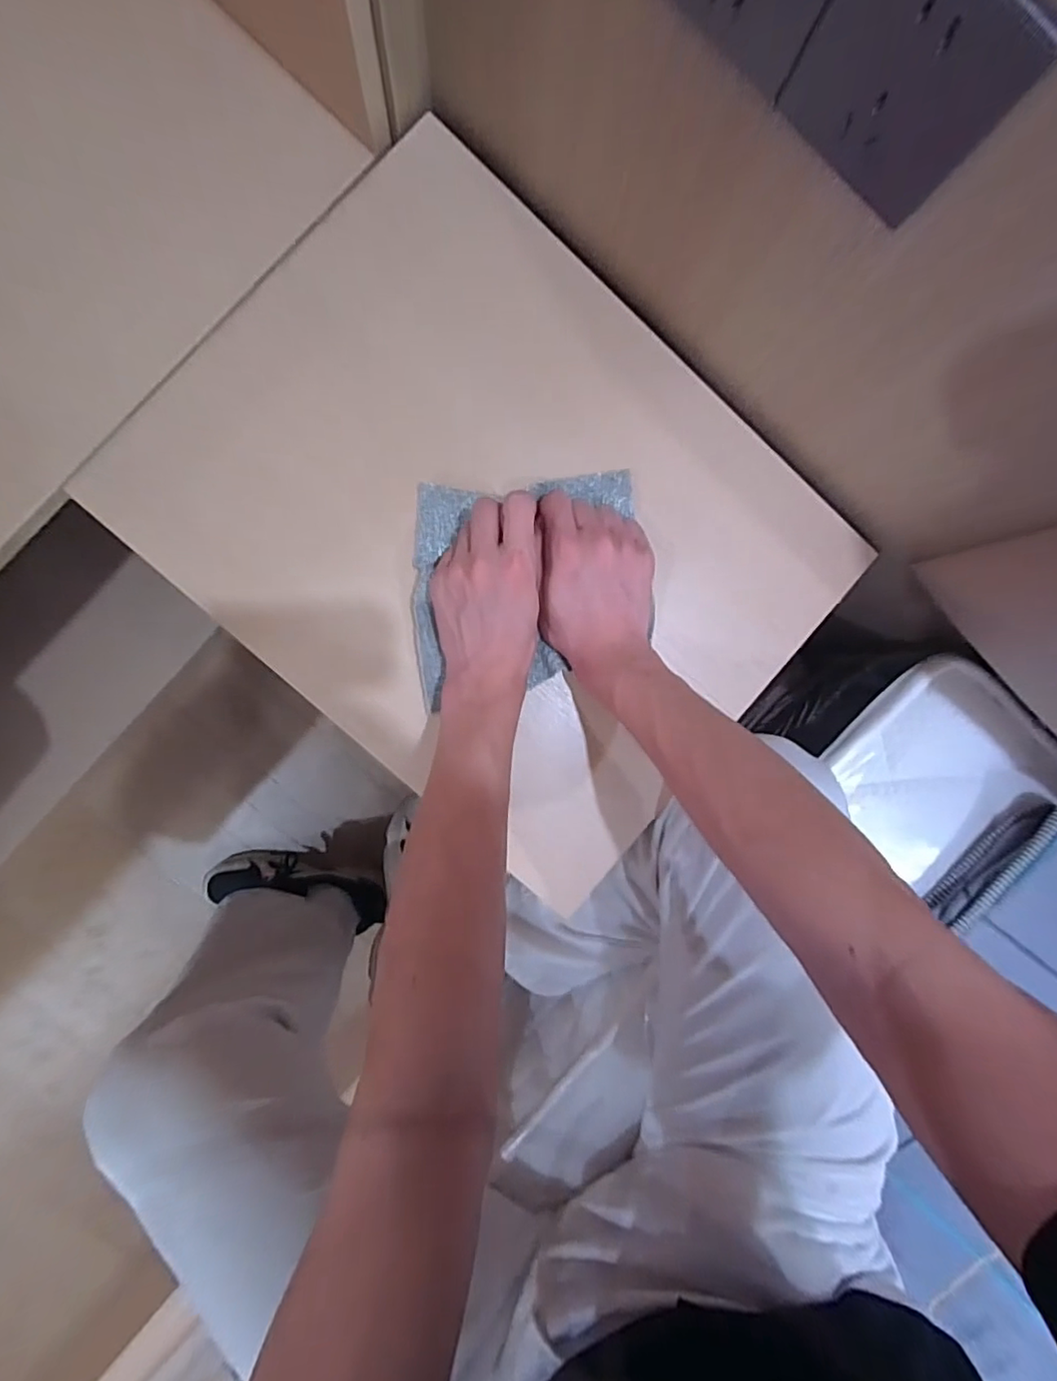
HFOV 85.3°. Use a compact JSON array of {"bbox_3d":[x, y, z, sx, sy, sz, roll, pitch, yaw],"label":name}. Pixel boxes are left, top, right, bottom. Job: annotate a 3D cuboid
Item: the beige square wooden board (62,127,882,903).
[{"bbox_3d":[-0.025,-0.131,0.459,0.499,0.019,0.393,42,86,-4],"label":"beige square wooden board"}]

